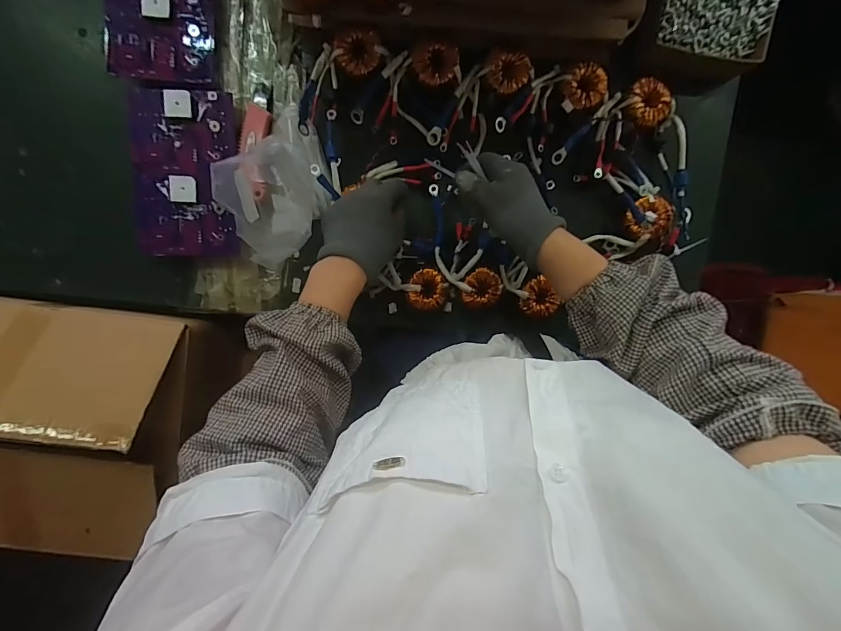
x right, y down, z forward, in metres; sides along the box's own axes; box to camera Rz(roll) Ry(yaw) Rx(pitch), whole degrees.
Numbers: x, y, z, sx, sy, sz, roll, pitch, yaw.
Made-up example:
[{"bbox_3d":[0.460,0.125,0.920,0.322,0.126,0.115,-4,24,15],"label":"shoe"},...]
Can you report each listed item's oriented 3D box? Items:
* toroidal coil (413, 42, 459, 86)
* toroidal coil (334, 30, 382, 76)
[{"bbox_3d":[0.020,-0.305,0.476,0.055,0.021,0.046,-11,97,1],"label":"toroidal coil"},{"bbox_3d":[-0.077,-0.318,0.474,0.054,0.021,0.048,10,97,-1],"label":"toroidal coil"}]

